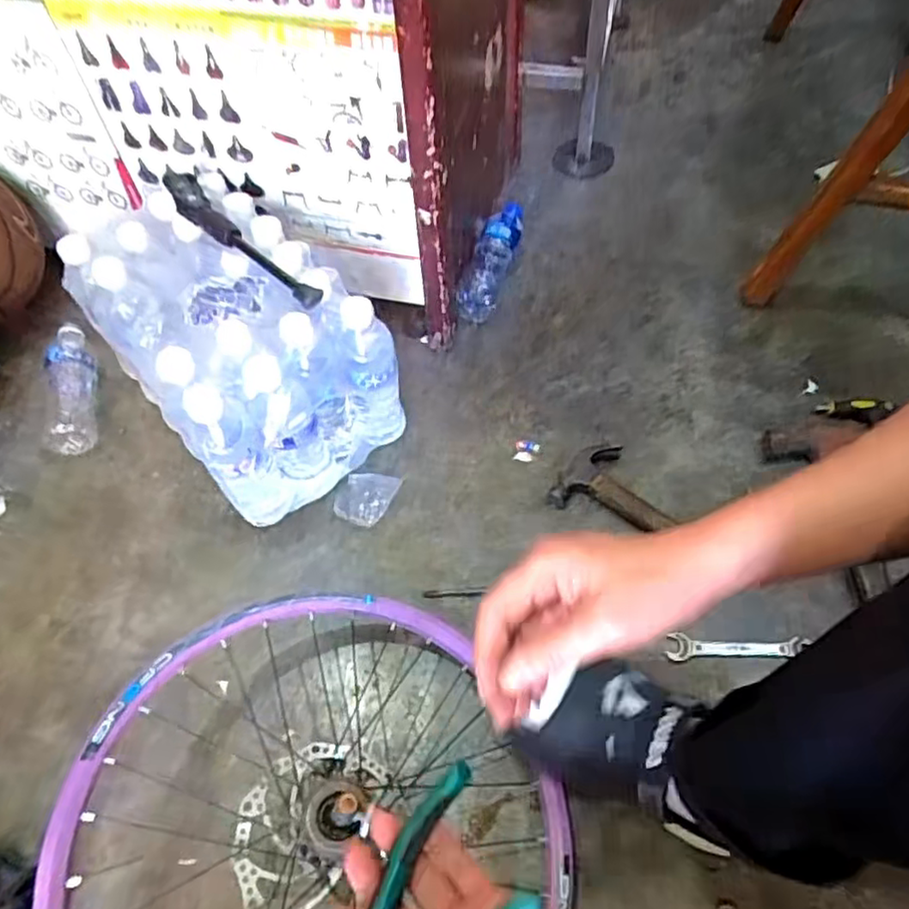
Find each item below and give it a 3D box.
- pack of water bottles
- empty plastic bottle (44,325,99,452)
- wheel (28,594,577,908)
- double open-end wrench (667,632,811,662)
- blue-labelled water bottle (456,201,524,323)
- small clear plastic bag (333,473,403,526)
[{"bbox_3d":[-0.263,-0.130,0.802,0.221,0.227,0.353,-37,64,-20],"label":"pack of water bottles"},{"bbox_3d":[-0.512,-0.094,0.888,0.050,0.058,0.211,-15,58,-8],"label":"empty plastic bottle"},{"bbox_3d":[-0.117,0.306,0.552,0.401,0.108,0.401,4,57,-6],"label":"wheel"},{"bbox_3d":[0.299,0.202,0.686,0.135,0.004,0.026,0,80,5],"label":"double open-end wrench"},{"bbox_3d":[0.060,-0.304,0.998,0.057,0.062,0.236,15,59,11],"label":"blue-labelled water bottle"},{"bbox_3d":[-0.110,0.051,0.807,0.070,0.026,0.072,20,60,14],"label":"small clear plastic bag"}]

